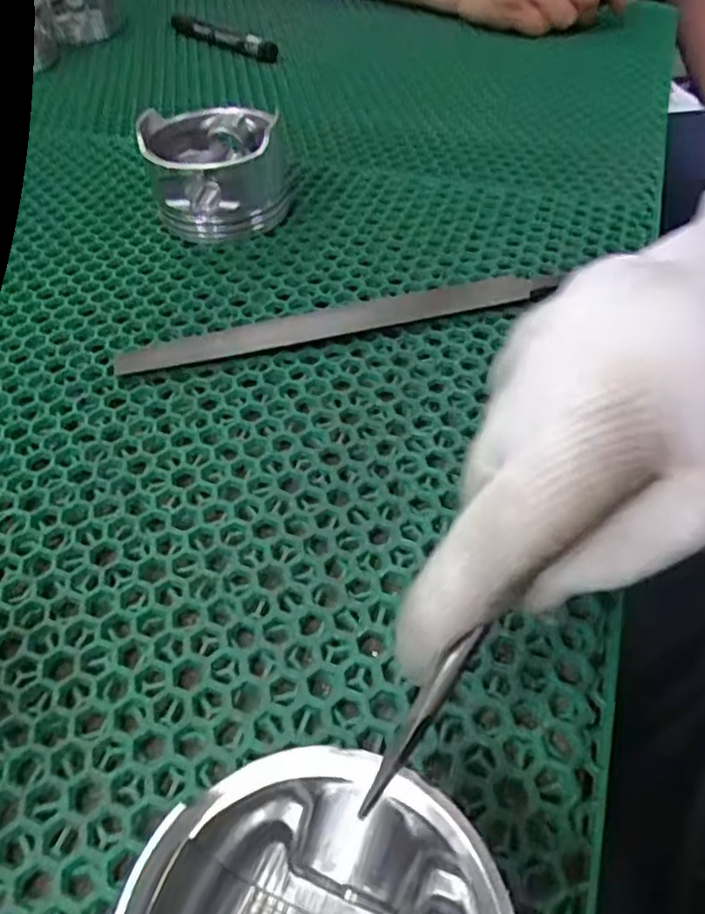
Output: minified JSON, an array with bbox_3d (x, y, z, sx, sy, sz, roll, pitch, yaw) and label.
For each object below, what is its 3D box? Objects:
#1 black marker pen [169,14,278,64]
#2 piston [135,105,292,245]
[{"bbox_3d":[-0.121,-0.382,0.594,0.143,0.018,0.013,35,60,28],"label":"black marker pen"},{"bbox_3d":[-0.077,-0.166,0.378,0.078,0.057,0.078,-10,50,-5],"label":"piston"}]

